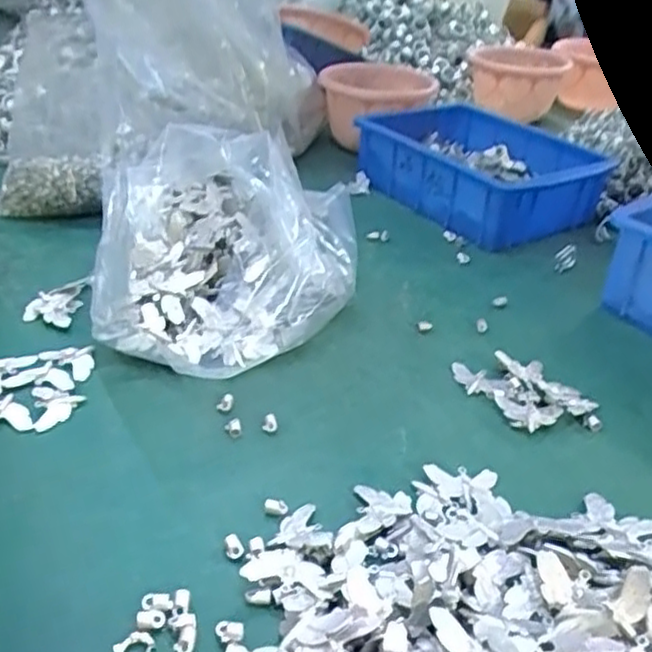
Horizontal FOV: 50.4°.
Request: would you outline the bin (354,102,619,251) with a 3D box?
[{"bbox_3d":[0.168,-0.172,0.773,0.190,0.070,0.238,-21,40,-34],"label":"bin"}]

